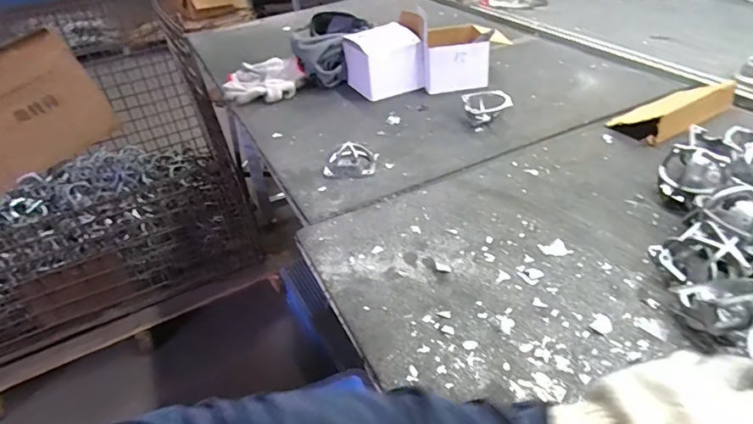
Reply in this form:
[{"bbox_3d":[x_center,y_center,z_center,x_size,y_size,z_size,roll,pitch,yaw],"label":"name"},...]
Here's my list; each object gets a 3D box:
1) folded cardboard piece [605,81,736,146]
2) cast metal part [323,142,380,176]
[{"bbox_3d":[0.527,-0.181,0.855,0.232,0.042,0.116,-22,40,-20],"label":"folded cardboard piece"},{"bbox_3d":[-0.045,-0.089,0.815,0.088,0.037,0.067,-4,37,4],"label":"cast metal part"}]

